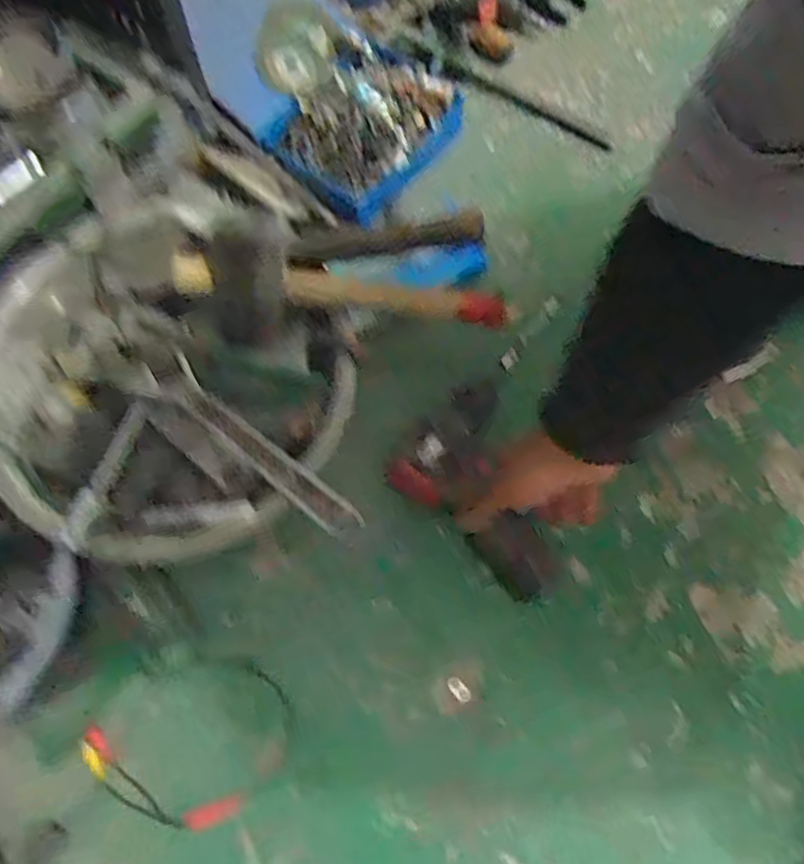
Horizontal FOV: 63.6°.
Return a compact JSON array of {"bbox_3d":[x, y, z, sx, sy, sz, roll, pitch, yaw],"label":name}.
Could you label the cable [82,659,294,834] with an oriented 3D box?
[{"bbox_3d":[-0.186,0.290,0.587,0.178,0.008,0.123,-26,72,-9],"label":"cable"}]

